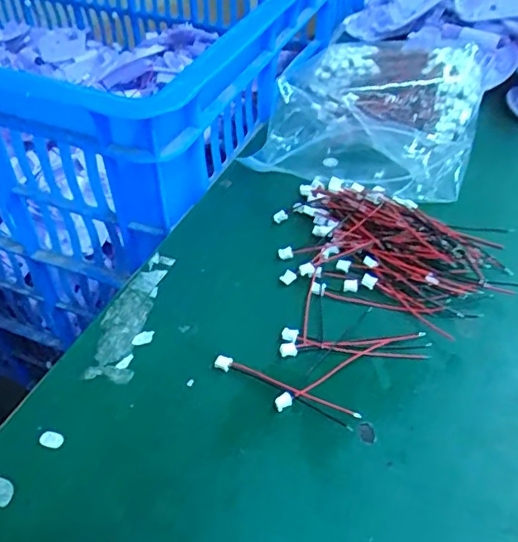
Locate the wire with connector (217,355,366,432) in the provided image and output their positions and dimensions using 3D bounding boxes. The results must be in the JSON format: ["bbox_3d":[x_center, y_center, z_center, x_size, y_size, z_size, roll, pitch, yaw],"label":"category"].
[{"bbox_3d":[0.011,0.053,0.257,0.071,0.005,0.008,20,49,22],"label":"wire with connector"}]

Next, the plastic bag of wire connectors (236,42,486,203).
[{"bbox_3d":[0.080,-0.115,0.395,0.132,0.036,0.165,15,47,17],"label":"plastic bag of wire connectors"}]

